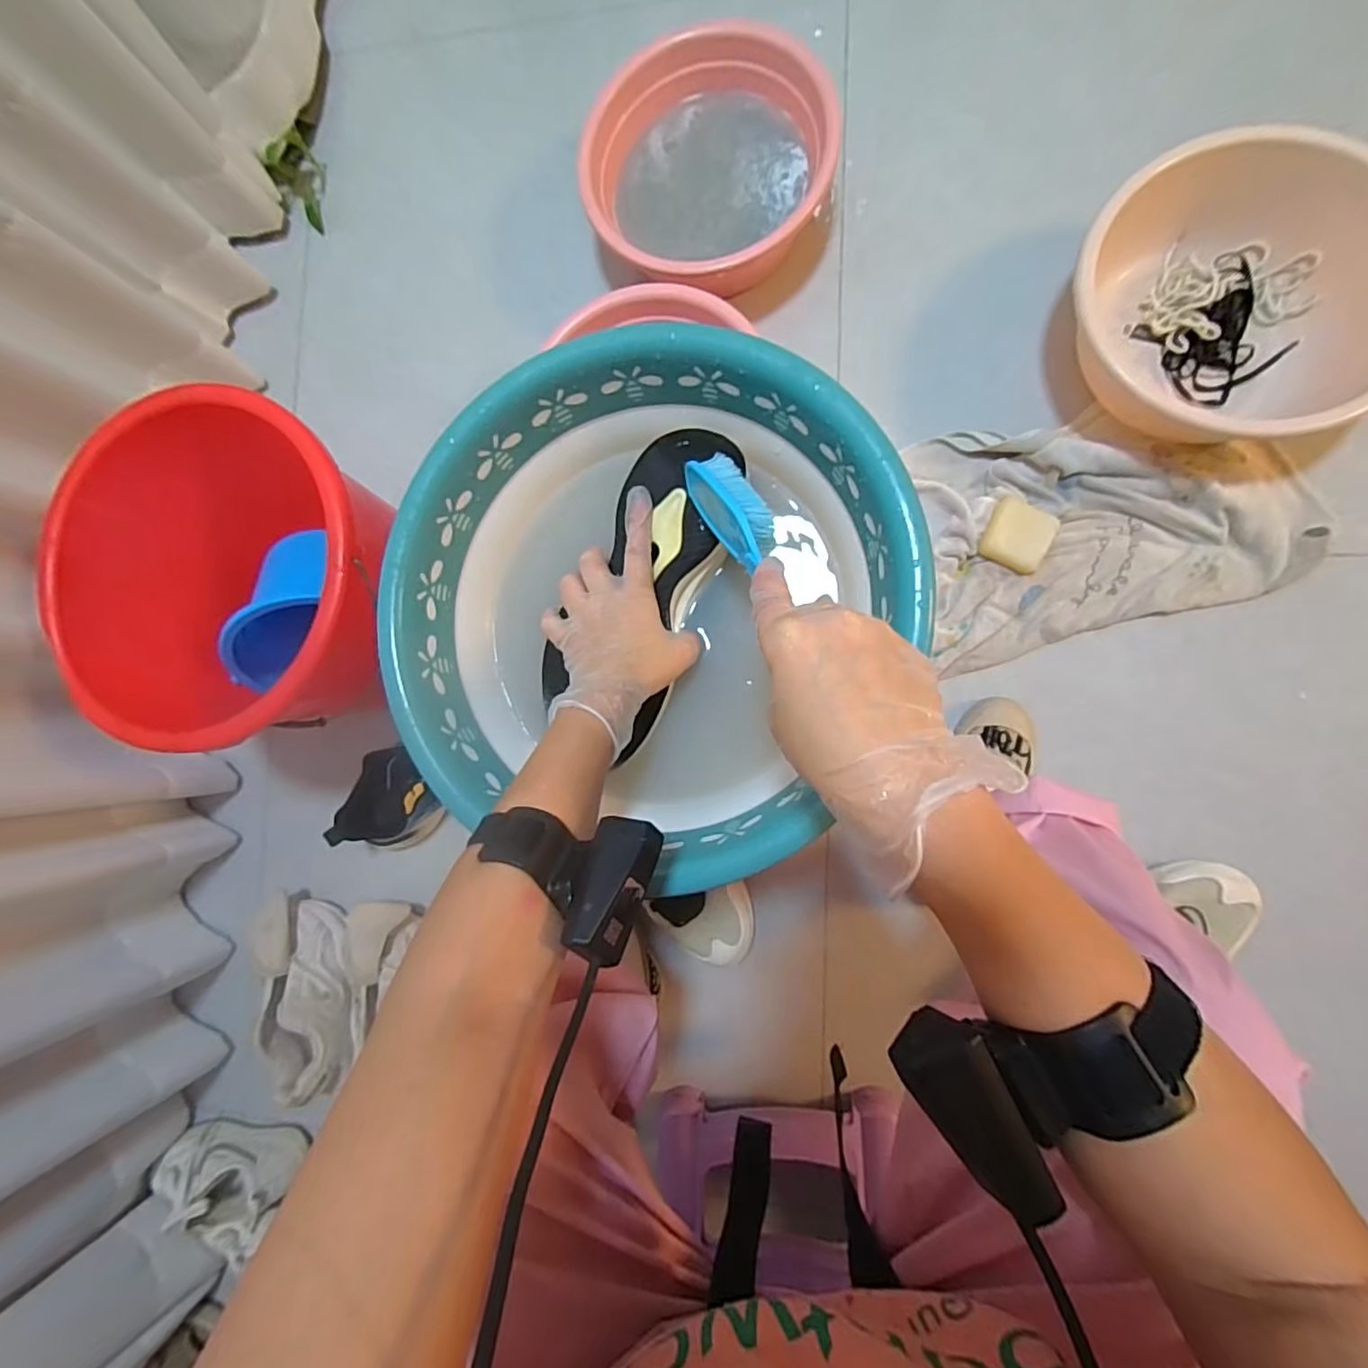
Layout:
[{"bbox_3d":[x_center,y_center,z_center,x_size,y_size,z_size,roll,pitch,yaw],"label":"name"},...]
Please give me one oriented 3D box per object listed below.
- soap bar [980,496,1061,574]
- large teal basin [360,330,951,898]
[{"bbox_3d":[0.384,-0.169,0.678,0.068,0.024,0.068,25,111,8],"label":"soap bar"},{"bbox_3d":[-0.034,-0.058,0.438,0.331,0.109,0.355,41,94,9],"label":"large teal basin"}]

